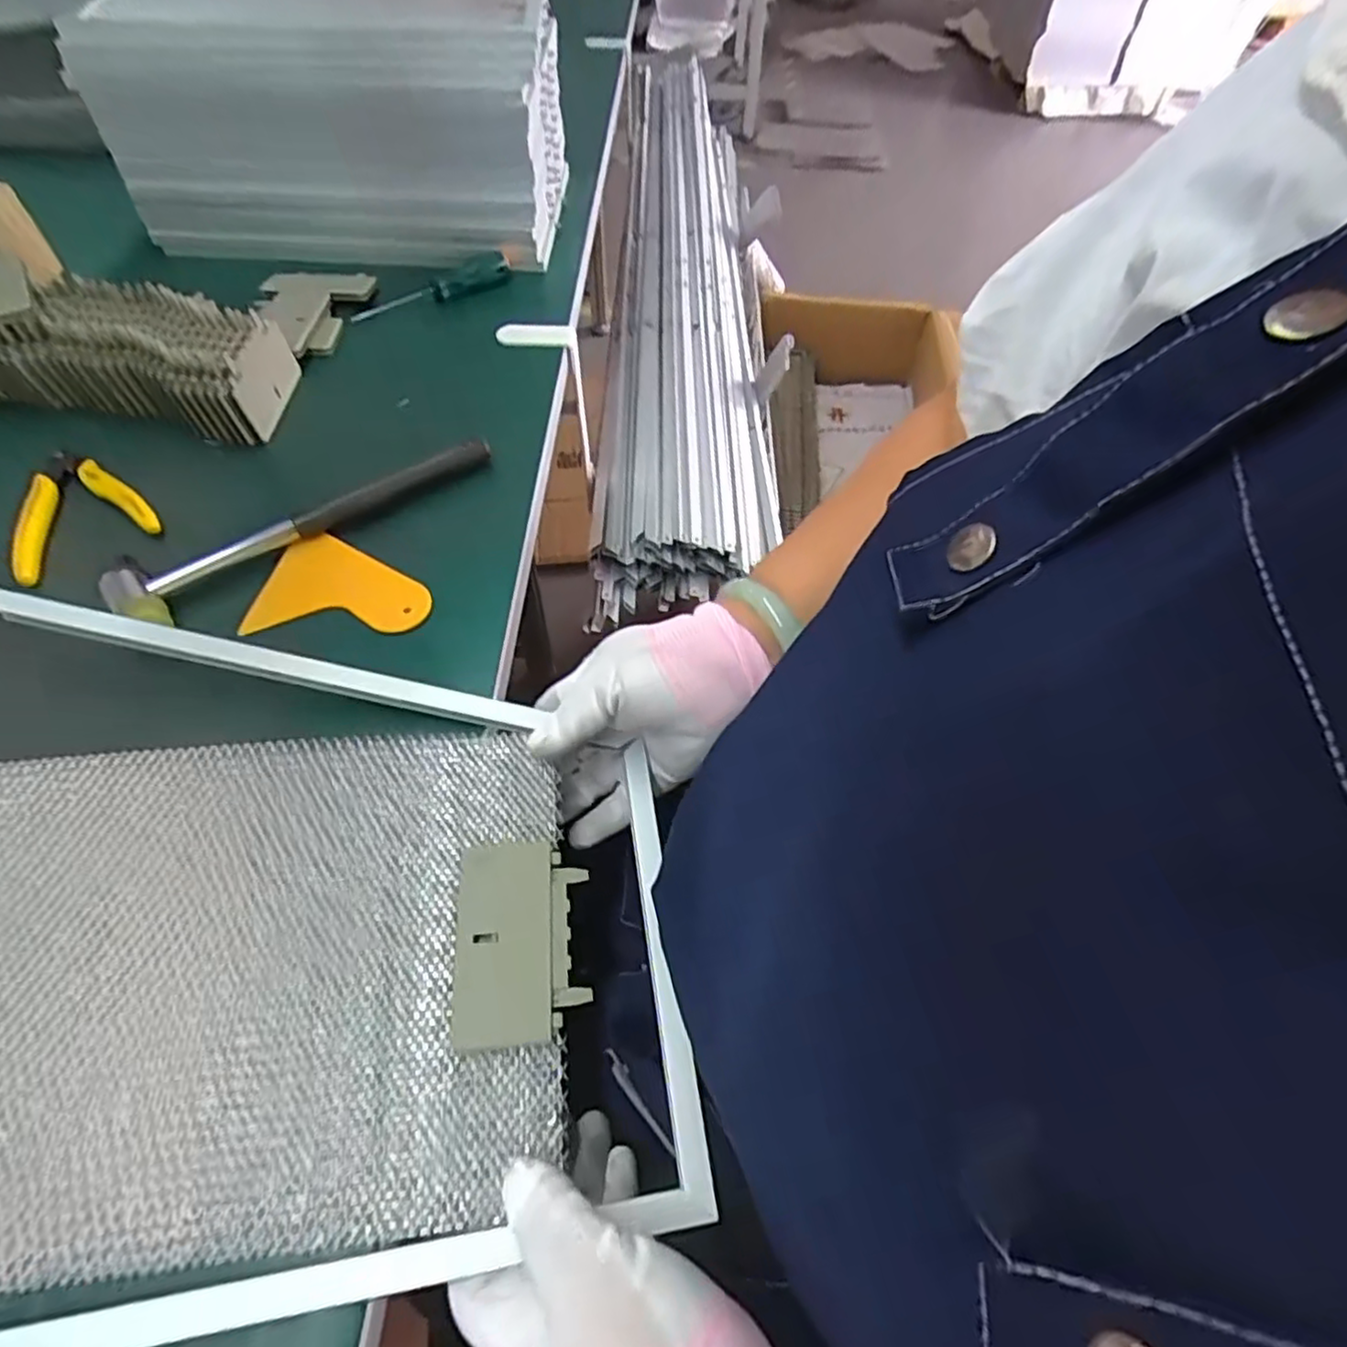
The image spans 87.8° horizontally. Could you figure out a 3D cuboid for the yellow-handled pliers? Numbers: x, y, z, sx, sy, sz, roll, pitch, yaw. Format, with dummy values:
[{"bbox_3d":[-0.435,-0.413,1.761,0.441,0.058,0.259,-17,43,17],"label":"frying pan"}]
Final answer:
[{"bbox_3d":[-0.376,-0.106,0.432,0.078,0.014,0.103,-35,64,-22],"label":"yellow-handled pliers"}]

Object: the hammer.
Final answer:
[{"bbox_3d":[-0.211,-0.089,0.421,0.225,0.024,0.042,-30,62,-20],"label":"hammer"}]

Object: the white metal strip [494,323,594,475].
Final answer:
[{"bbox_3d":[-0.105,-0.228,0.604,0.063,0.144,0.027,-15,58,-11],"label":"white metal strip"}]

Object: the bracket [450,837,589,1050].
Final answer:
[{"bbox_3d":[-0.067,0.116,0.308,0.054,0.010,0.084,-4,56,-4],"label":"bracket"}]

